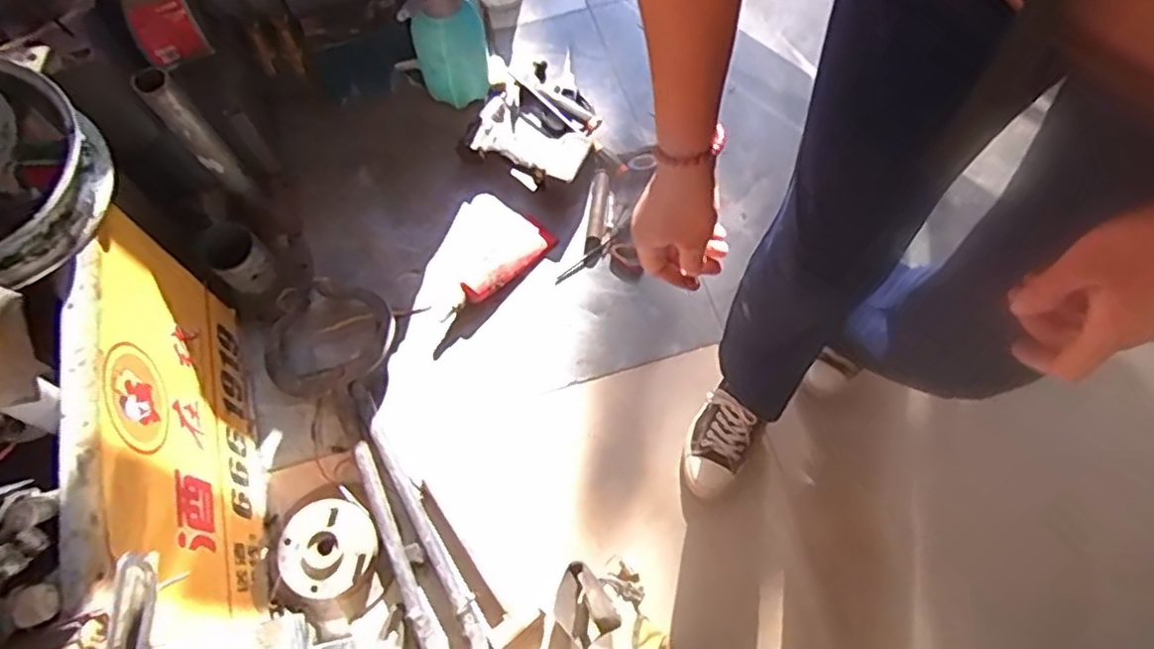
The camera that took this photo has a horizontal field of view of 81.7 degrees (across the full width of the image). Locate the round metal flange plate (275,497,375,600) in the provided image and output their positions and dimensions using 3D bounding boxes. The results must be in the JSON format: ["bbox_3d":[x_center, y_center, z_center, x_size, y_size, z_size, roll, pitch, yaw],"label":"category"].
[{"bbox_3d":[-0.367,0.325,0.979,0.127,0.042,0.132,0,67,0],"label":"round metal flange plate"}]

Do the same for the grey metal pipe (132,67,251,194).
[{"bbox_3d":[-0.588,-0.288,1.045,0.047,0.275,0.055,-41,73,-15],"label":"grey metal pipe"}]

